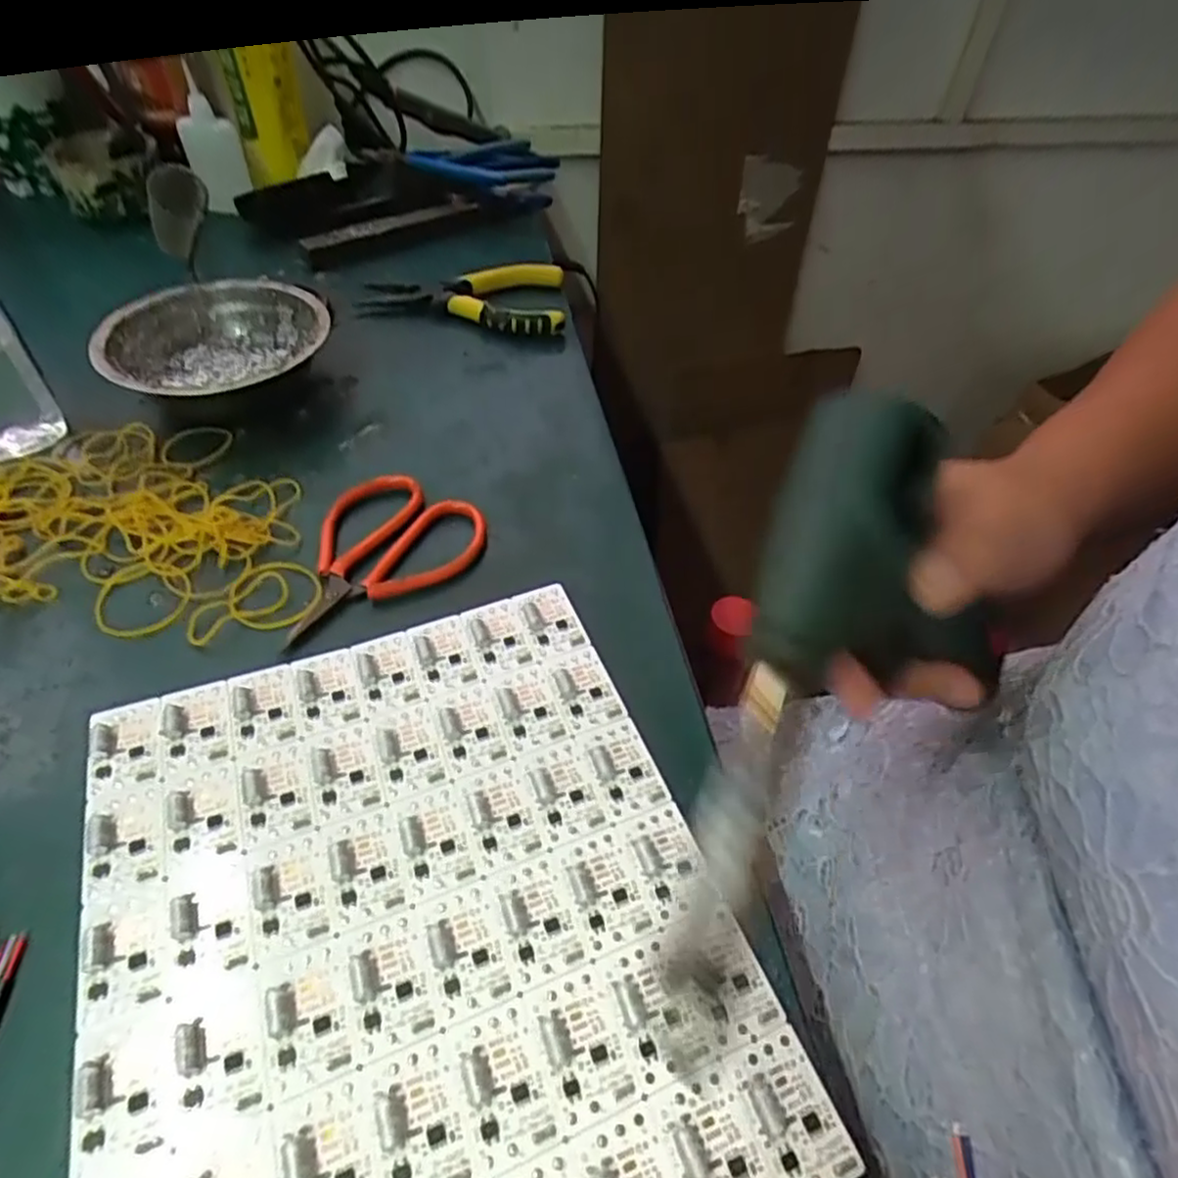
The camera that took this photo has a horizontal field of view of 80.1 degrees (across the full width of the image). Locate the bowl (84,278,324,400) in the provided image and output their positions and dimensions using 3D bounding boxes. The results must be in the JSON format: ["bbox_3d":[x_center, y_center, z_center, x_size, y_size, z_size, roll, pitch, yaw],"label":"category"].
[{"bbox_3d":[-0.225,-0.143,0.428,0.122,0.042,0.122,3,48,-3],"label":"bowl"}]

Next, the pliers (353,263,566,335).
[{"bbox_3d":[-0.086,-0.198,0.475,0.135,0.029,0.049,0,49,-5],"label":"pliers"}]

